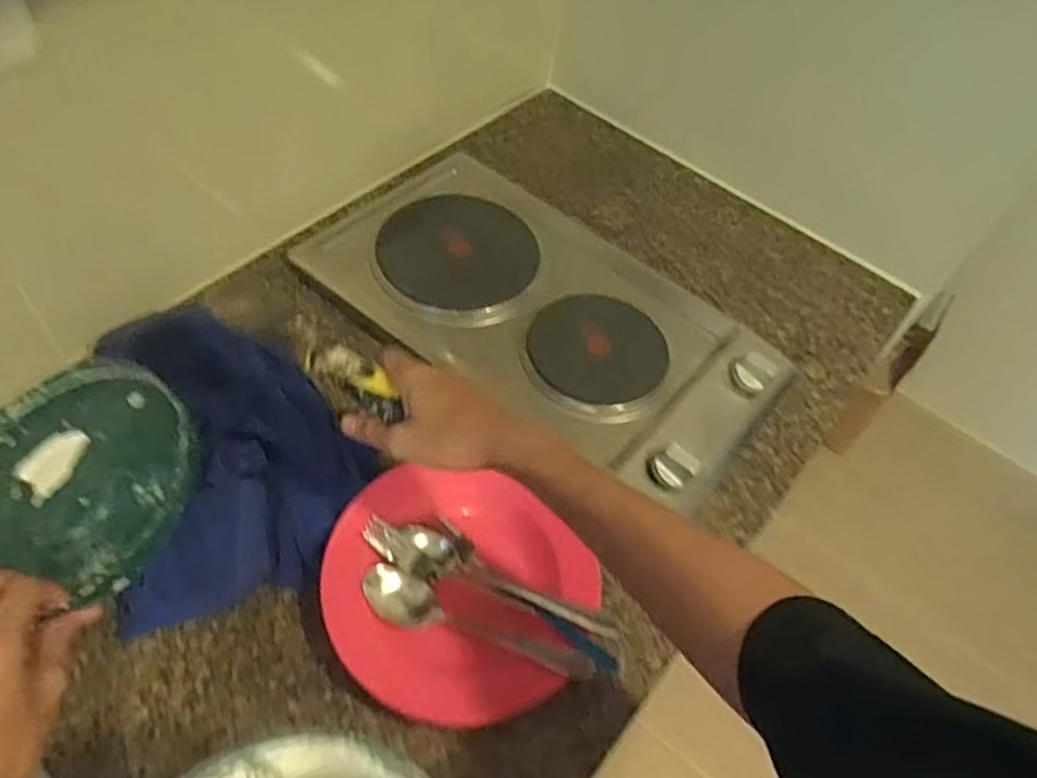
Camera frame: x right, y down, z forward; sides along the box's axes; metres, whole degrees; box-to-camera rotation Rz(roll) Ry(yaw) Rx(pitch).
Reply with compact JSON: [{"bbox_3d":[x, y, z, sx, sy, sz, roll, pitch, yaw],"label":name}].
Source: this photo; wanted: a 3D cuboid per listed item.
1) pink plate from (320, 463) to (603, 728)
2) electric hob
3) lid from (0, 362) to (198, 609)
[{"bbox_3d":[-0.053,0.161,0.582,0.210,0.035,0.195,5,50,-6],"label":"pink plate"},{"bbox_3d":[0.022,-0.082,0.769,0.497,0.037,0.260,38,64,19],"label":"electric hob"},{"bbox_3d":[-0.294,0.054,0.468,0.176,0.018,0.151,-1,64,13],"label":"lid"}]

